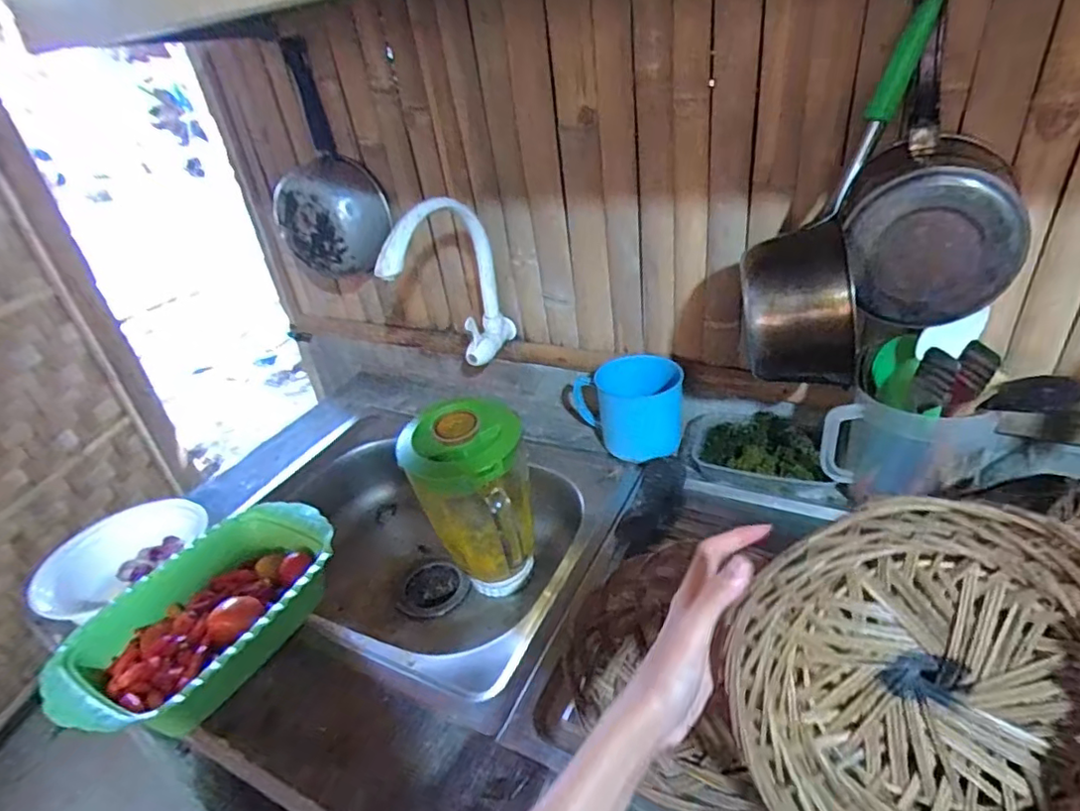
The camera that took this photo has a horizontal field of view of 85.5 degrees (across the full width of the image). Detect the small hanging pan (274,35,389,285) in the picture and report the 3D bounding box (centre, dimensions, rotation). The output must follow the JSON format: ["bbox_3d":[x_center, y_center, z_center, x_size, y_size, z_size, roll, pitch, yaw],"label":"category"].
[{"bbox_3d":[-0.321,-0.350,0.857,0.156,0.297,0.096,12,37,29],"label":"small hanging pan"}]

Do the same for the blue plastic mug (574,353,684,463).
[{"bbox_3d":[0.122,0.006,0.802,0.138,0.115,0.093,-5,32,5],"label":"blue plastic mug"}]

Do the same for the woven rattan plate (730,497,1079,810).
[{"bbox_3d":[0.222,0.165,0.332,0.200,0.215,0.049,-12,-7,20],"label":"woven rattan plate"}]

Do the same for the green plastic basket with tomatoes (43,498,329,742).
[{"bbox_3d":[-0.335,0.219,0.606,0.178,0.072,0.264,9,35,26],"label":"green plastic basket with tomatoes"}]

